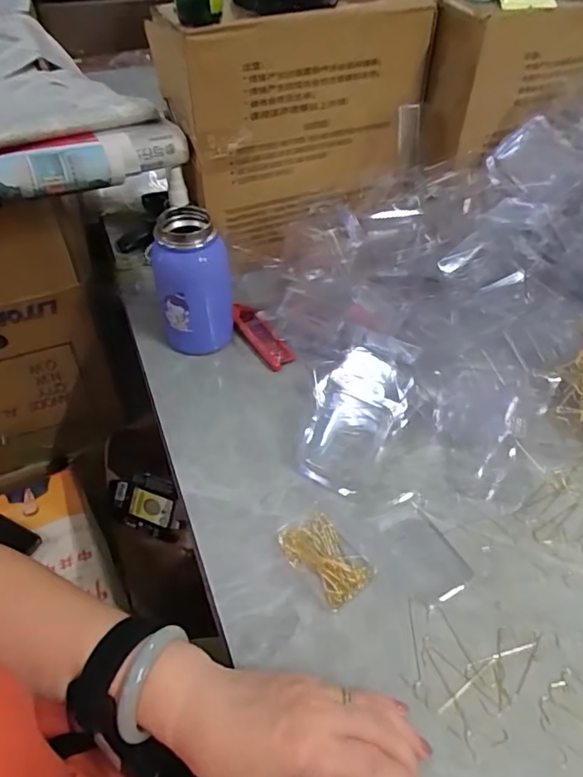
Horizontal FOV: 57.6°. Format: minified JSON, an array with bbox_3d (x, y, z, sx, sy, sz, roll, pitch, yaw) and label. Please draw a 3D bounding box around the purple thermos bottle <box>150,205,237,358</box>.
[{"bbox_3d":[-0.098,-0.101,0.534,0.074,0.137,0.063,-6,48,-7],"label":"purple thermos bottle"}]

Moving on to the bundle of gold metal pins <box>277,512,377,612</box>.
[{"bbox_3d":[0.026,0.129,0.414,0.048,0.014,0.075,-31,55,-26],"label":"bundle of gold metal pins"}]

